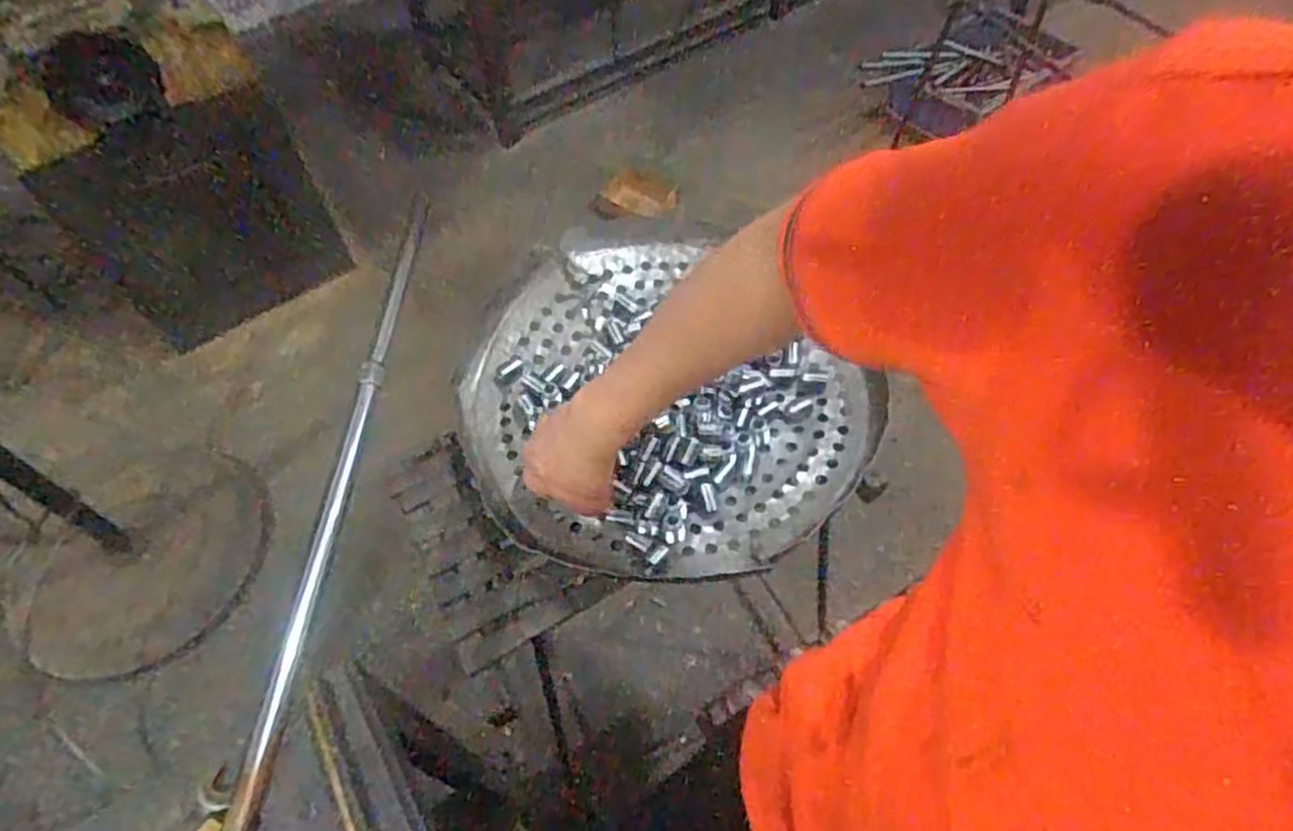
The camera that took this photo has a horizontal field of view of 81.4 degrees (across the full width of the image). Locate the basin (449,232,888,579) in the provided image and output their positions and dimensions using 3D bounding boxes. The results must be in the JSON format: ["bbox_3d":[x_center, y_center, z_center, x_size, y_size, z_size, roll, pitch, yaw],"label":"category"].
[{"bbox_3d":[0.000,-0.012,0.701,0.336,0.045,0.367,-2,56,3],"label":"basin"}]

